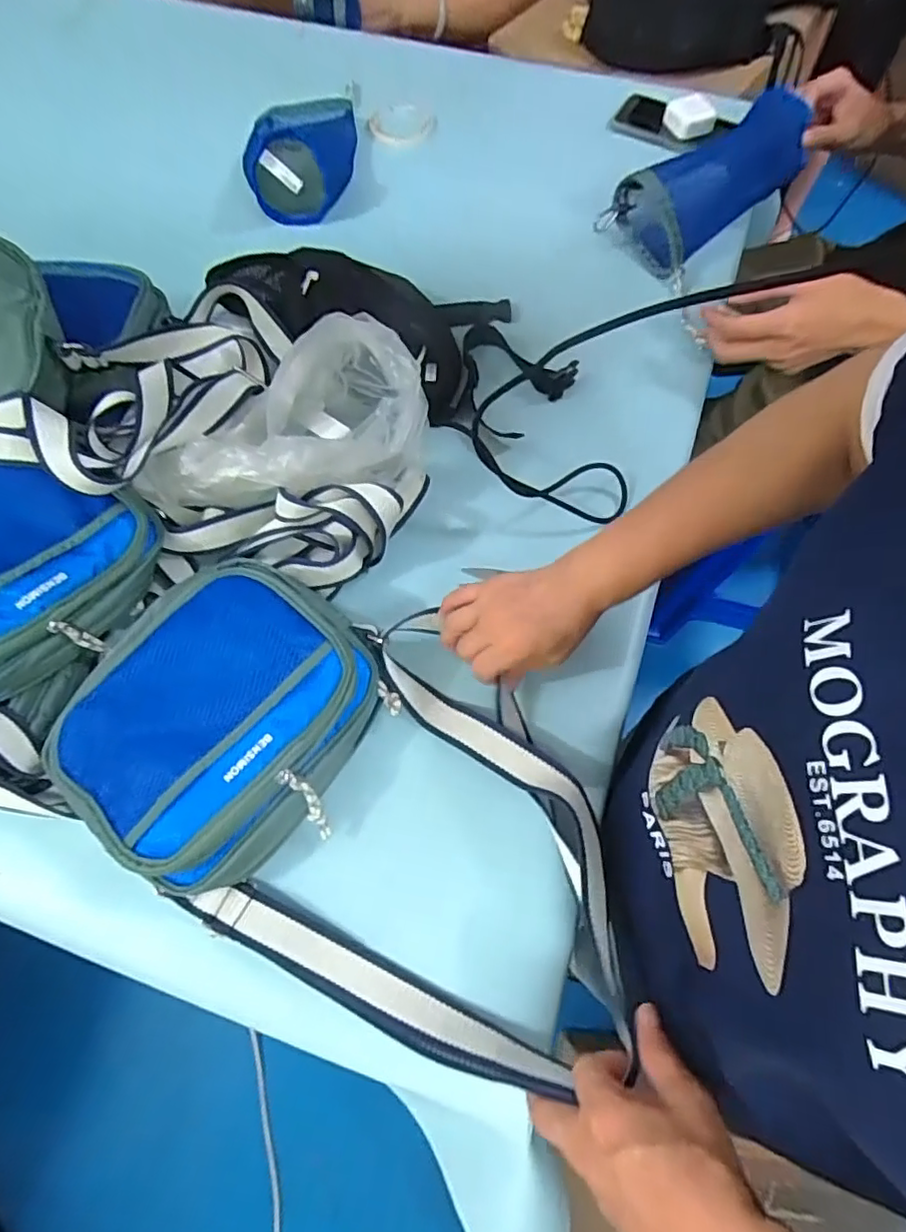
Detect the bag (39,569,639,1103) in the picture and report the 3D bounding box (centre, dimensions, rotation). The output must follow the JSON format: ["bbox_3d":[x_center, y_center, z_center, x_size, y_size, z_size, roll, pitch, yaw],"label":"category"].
[{"bbox_3d":[-0.052,0.124,0.426,0.407,0.100,0.257,32,70,12],"label":"bag"}]

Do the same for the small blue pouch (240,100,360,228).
[{"bbox_3d":[-0.193,-0.595,0.766,0.132,0.091,0.190,-5,67,-2],"label":"small blue pouch"}]

